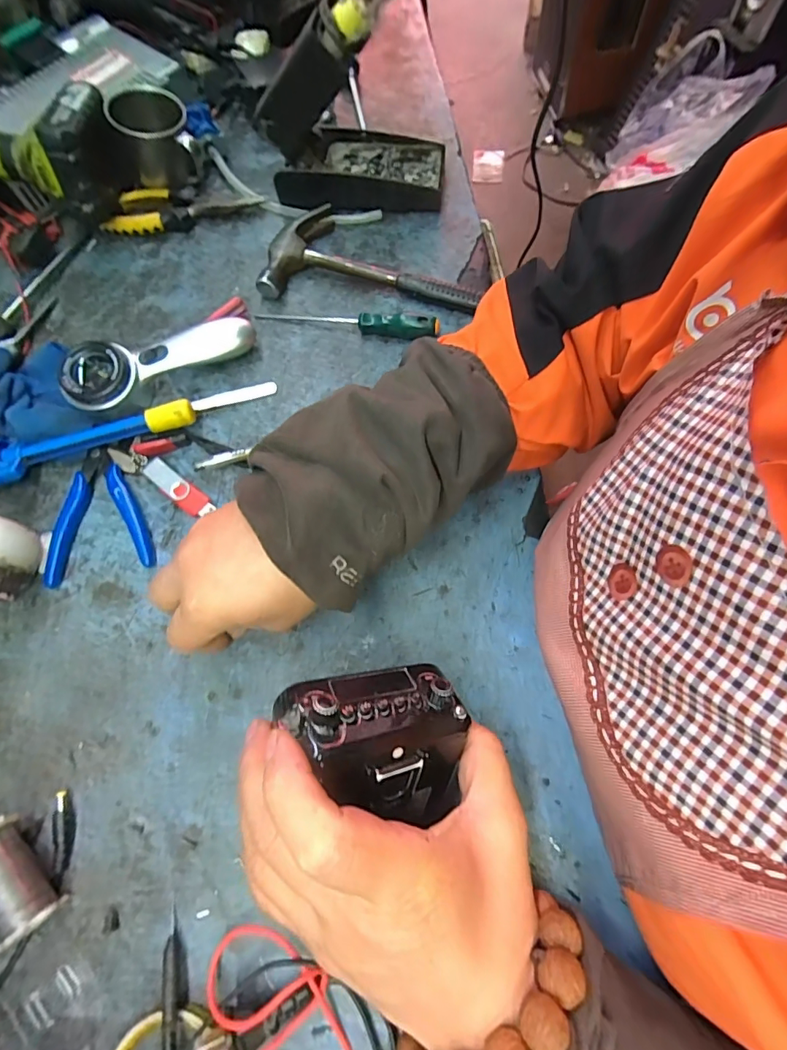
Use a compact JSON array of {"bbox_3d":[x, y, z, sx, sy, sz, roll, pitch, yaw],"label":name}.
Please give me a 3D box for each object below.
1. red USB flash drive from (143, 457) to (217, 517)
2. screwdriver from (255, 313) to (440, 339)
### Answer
[{"bbox_3d":[-0.169,-0.028,0.380,0.065,0.011,0.018,36,76,13],"label":"red USB flash drive"},{"bbox_3d":[-0.041,-0.182,0.422,0.161,0.023,0.016,12,71,6],"label":"screwdriver"}]

